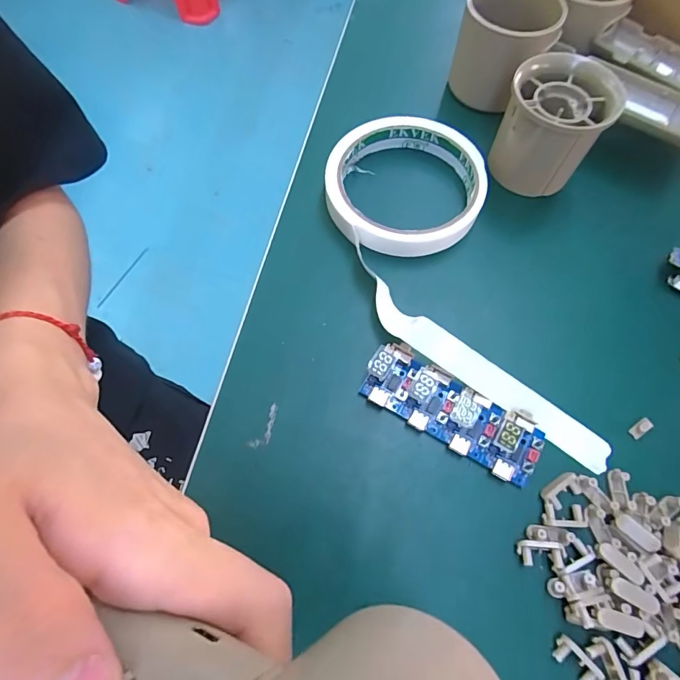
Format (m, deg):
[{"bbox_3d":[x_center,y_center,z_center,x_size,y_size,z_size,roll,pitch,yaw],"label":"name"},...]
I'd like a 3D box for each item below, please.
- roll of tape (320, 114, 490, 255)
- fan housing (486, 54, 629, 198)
[{"bbox_3d":[0.038,-0.091,0.253,0.090,0.021,0.088,17,69,6],"label":"roll of tape"},{"bbox_3d":[0.116,-0.117,0.246,0.056,0.055,0.061,36,72,13],"label":"fan housing"}]

